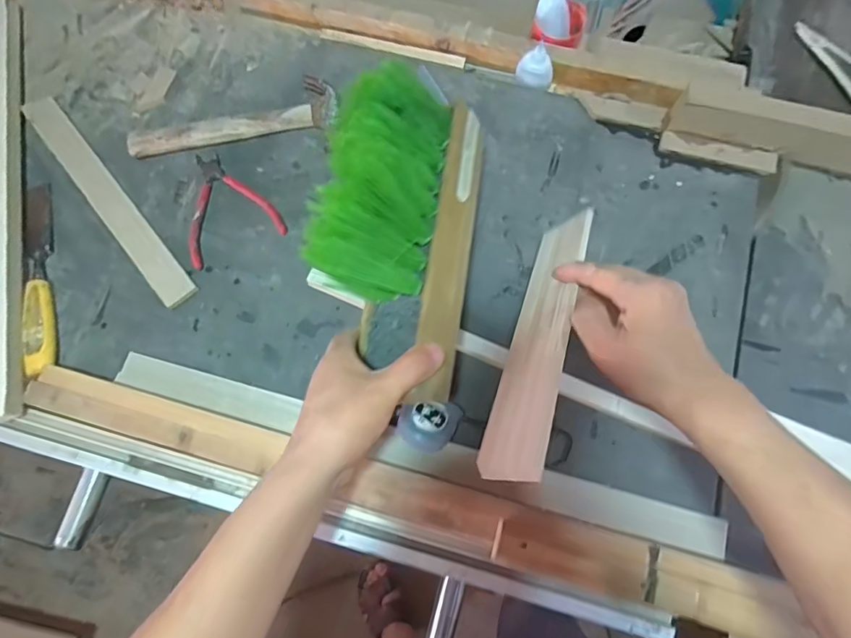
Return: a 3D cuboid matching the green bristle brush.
[{"bbox_3d":[-0.028,-0.085,0.454,0.140,0.091,0.290,7,76,3],"label":"green bristle brush"}]

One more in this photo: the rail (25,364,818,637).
[{"bbox_3d":[-0.016,0.183,0.517,0.810,0.035,0.056,16,77,5],"label":"rail"}]

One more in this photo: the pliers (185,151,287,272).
[{"bbox_3d":[-0.246,-0.141,0.615,0.115,0.010,0.136,-24,77,-4],"label":"pliers"}]

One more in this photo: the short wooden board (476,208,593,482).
[{"bbox_3d":[0.098,0.005,0.424,0.009,0.053,0.281,48,45,-25],"label":"short wooden board"}]

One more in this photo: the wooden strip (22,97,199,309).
[{"bbox_3d":[-0.389,-0.150,0.618,0.042,0.013,0.344,-40,78,-8],"label":"wooden strip"}]

